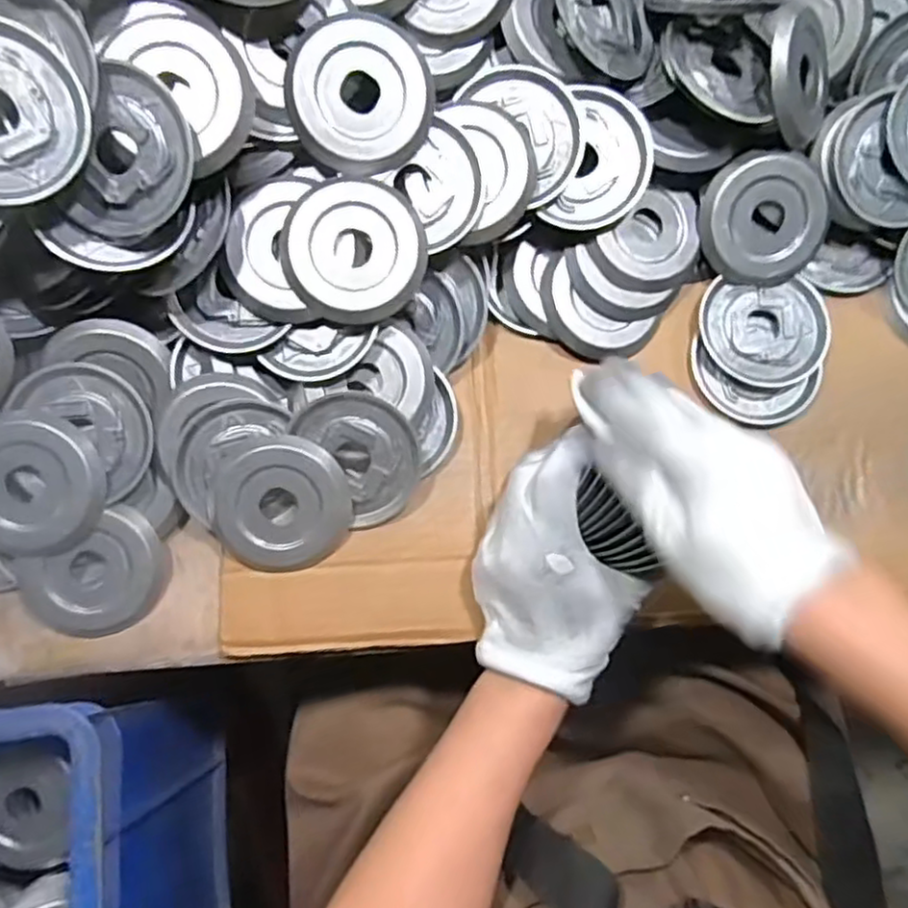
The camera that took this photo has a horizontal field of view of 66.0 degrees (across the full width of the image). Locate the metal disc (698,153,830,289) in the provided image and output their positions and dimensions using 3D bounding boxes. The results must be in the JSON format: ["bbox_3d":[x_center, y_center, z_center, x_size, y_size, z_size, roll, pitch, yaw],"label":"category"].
[{"bbox_3d":[0.205,-0.151,0.457,0.081,0.016,0.080,-1,109,-3],"label":"metal disc"}]

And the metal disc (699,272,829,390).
[{"bbox_3d":[0.206,-0.081,0.463,0.084,0.005,0.071,-2,79,0],"label":"metal disc"}]

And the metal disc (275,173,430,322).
[{"bbox_3d":[-0.058,-0.121,0.412,0.082,0.008,0.082,0,93,-5],"label":"metal disc"}]

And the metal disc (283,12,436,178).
[{"bbox_3d":[-0.054,-0.208,0.402,0.080,0.009,0.084,-1,98,-6],"label":"metal disc"}]

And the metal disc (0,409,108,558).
[{"bbox_3d":[-0.250,0.017,0.414,0.081,0.010,0.084,0,96,-4],"label":"metal disc"}]

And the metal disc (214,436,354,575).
[{"bbox_3d":[-0.104,0.032,0.424,0.079,0.010,0.080,-1,102,-4],"label":"metal disc"}]

